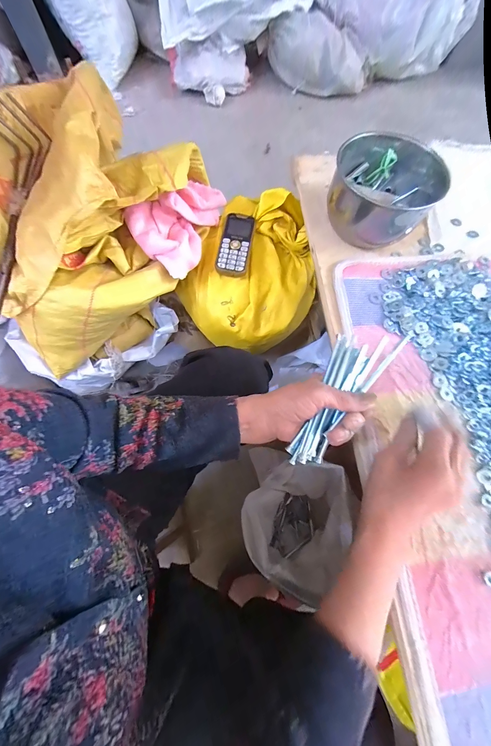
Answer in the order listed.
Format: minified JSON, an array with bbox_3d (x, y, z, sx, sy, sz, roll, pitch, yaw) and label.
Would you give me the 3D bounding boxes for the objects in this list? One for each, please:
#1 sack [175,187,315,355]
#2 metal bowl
[{"bbox_3d":[0.023,-0.192,0.506,0.224,0.139,0.285,29,72,8],"label":"sack"},{"bbox_3d":[0.224,-0.301,0.429,0.159,0.089,0.159,1,71,-2],"label":"metal bowl"}]

